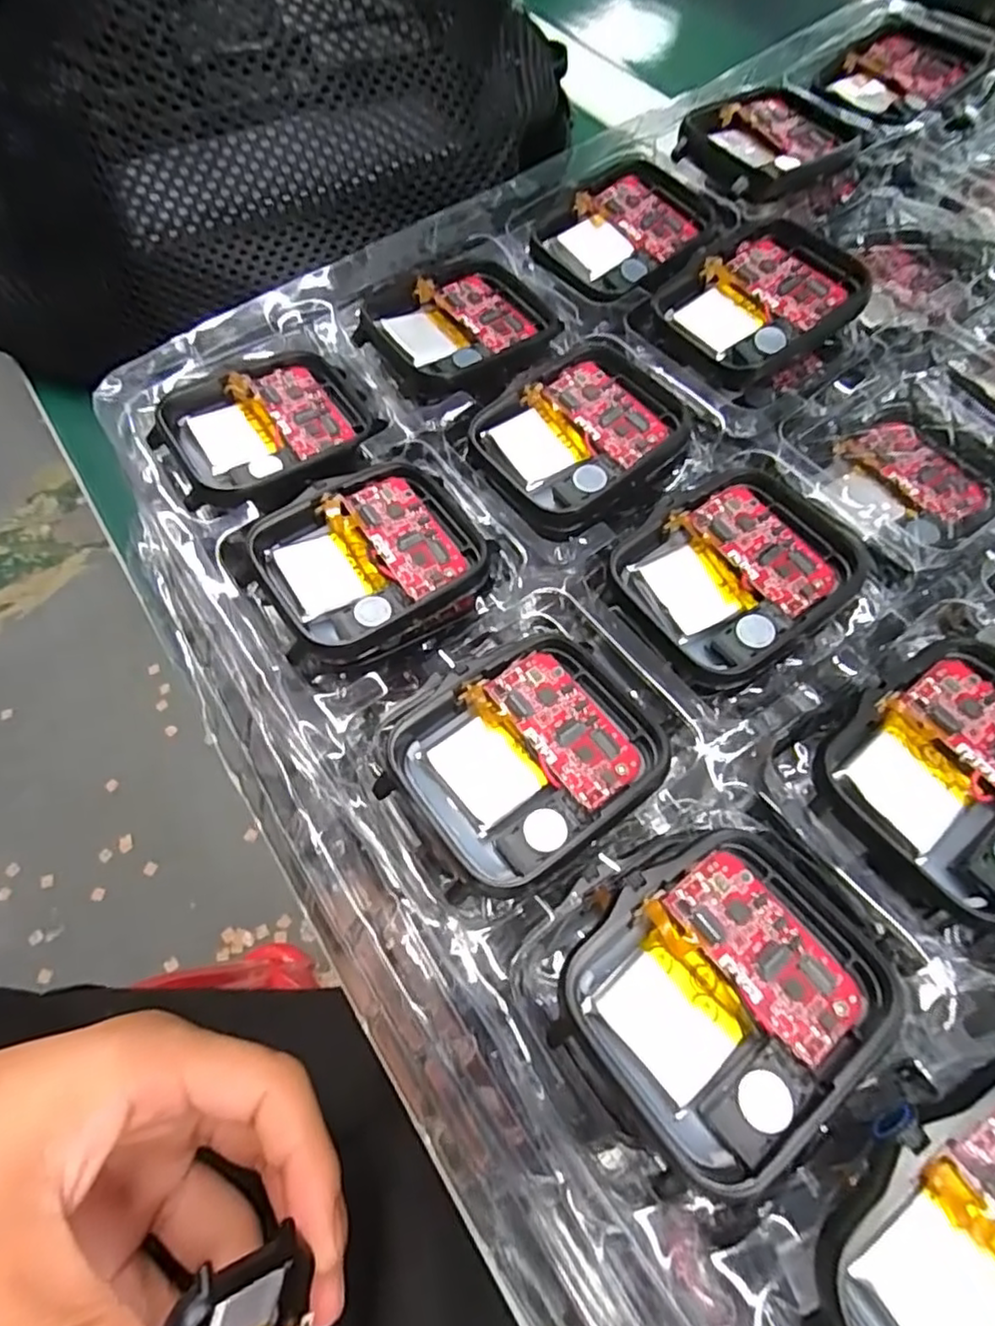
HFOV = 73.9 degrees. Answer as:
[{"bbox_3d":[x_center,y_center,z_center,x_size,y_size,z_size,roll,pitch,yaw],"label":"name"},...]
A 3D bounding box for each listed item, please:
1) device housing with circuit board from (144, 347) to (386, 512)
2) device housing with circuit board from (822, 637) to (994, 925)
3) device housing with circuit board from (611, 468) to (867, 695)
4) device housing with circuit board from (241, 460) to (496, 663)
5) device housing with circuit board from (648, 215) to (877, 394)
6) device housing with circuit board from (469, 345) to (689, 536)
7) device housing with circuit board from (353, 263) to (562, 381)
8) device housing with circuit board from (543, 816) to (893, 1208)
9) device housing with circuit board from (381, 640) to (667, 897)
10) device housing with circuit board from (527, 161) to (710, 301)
[{"bbox_3d":[-0.055,-0.056,0.157,0.046,0.007,0.037,-29,67,-12],"label":"device housing with circuit board"},{"bbox_3d":[0.081,0.018,0.113,0.043,0.006,0.038,-35,68,-15],"label":"device housing with circuit board"},{"bbox_3d":[0.048,-0.018,0.134,0.046,0.005,0.039,-30,67,-13],"label":"device housing with circuit board"},{"bbox_3d":[-0.026,-0.022,0.138,0.044,0.007,0.041,-28,67,-12],"label":"device housing with circuit board"},{"bbox_3d":[0.065,-0.089,0.162,0.046,0.011,0.037,-31,67,-13],"label":"device housing with circuit board"},{"bbox_3d":[0.020,-0.052,0.152,0.045,0.005,0.043,-33,68,-14],"label":"device housing with circuit board"},{"bbox_3d":[-0.010,-0.087,0.171,0.044,0.006,0.038,-31,67,-13],"label":"device housing with circuit board"},{"bbox_3d":[0.035,0.049,0.100,0.045,0.007,0.038,-32,67,-14],"label":"device housing with circuit board"},{"bbox_3d":[0.005,0.016,0.119,0.045,0.005,0.039,-35,68,-15],"label":"device housing with circuit board"},{"bbox_3d":[0.034,-0.118,0.182,0.043,0.009,0.040,-38,69,-16],"label":"device housing with circuit board"}]

